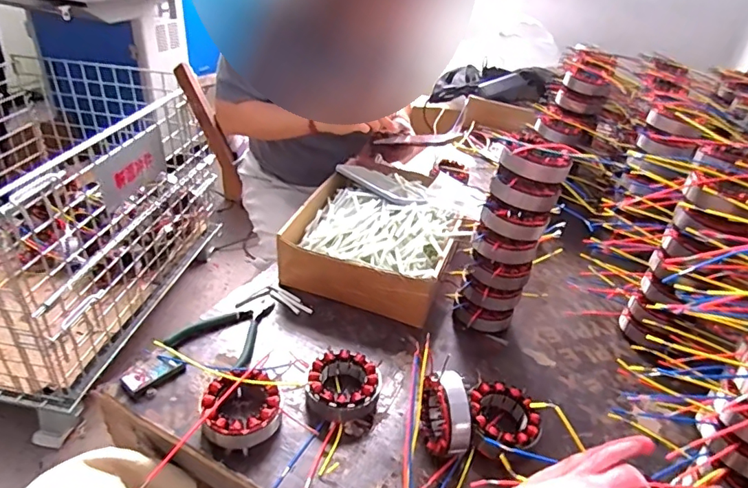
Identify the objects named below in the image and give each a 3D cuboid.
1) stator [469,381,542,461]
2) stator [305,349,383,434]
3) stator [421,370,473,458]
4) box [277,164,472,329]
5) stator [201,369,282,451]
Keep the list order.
[{"bbox_3d":[0.149,0.206,0.578,0.082,0.043,0.084,3,34,-2],"label":"stator"},{"bbox_3d":[-0.035,0.172,0.600,0.084,0.040,0.082,13,35,12],"label":"stator"},{"bbox_3d":[0.078,0.191,0.552,0.041,0.090,0.084,-3,34,-12],"label":"stator"},{"bbox_3d":[0.013,-0.019,0.822,0.246,0.095,0.292,15,35,15],"label":"box"},{"bbox_3d":[-0.148,0.184,0.559,0.081,0.049,0.079,-6,35,-15],"label":"stator"}]

